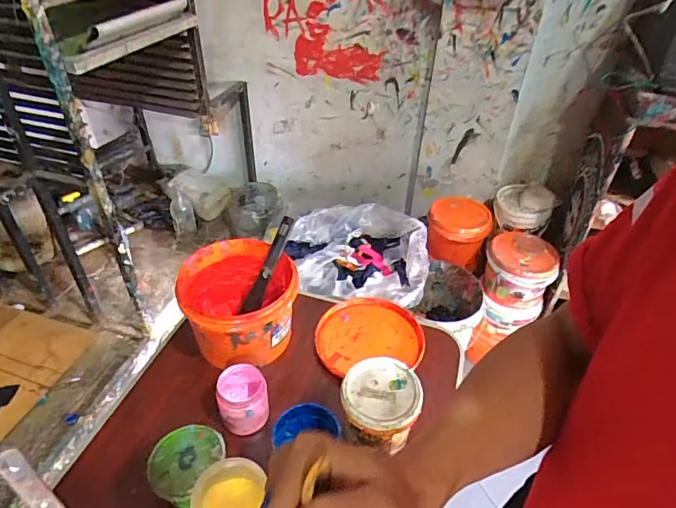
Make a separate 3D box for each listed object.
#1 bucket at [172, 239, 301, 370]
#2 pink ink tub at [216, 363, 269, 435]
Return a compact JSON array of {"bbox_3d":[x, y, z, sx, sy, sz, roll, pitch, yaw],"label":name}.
[{"bbox_3d":[-0.197,0.111,0.943,0.212,0.190,0.214,1,40,-1],"label":"bucket"},{"bbox_3d":[-0.167,0.255,0.825,0.081,0.089,0.084,1,40,-1],"label":"pink ink tub"}]

